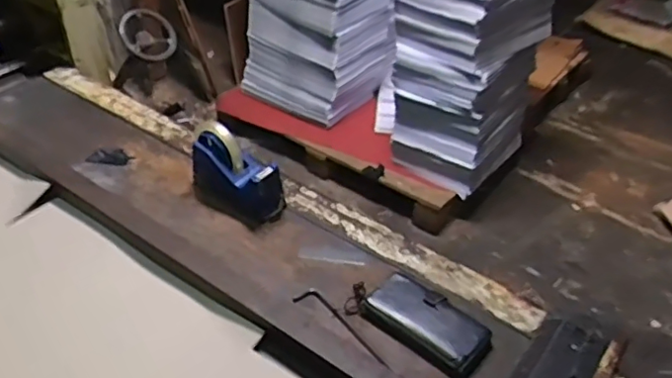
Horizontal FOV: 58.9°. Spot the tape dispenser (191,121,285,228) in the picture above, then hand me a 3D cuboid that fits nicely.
[{"bbox_3d":[-0.160,-0.027,0.926,0.164,0.111,0.070,27,45,27],"label":"tape dispenser"}]

